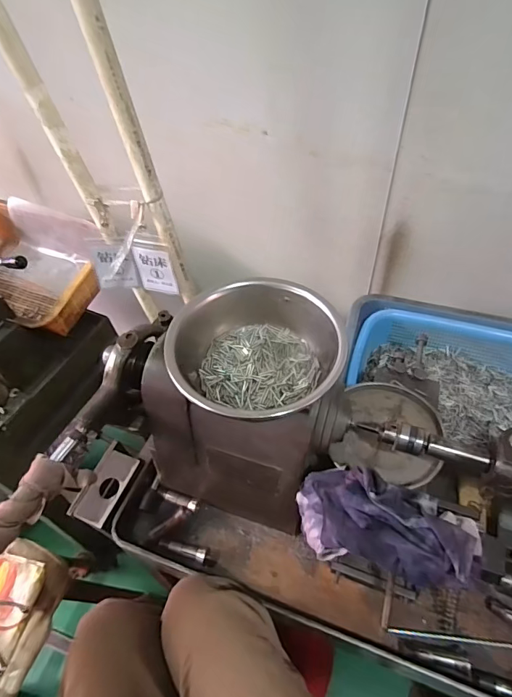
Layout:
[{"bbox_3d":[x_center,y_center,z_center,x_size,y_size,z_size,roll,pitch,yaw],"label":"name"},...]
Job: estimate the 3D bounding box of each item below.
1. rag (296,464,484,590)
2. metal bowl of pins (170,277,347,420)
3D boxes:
[{"bbox_3d":[0.128,0.174,0.421,0.168,0.063,0.087,11,53,13],"label":"rag"},{"bbox_3d":[0.000,0.007,0.442,0.178,0.065,0.156,-4,51,1],"label":"metal bowl of pins"}]

